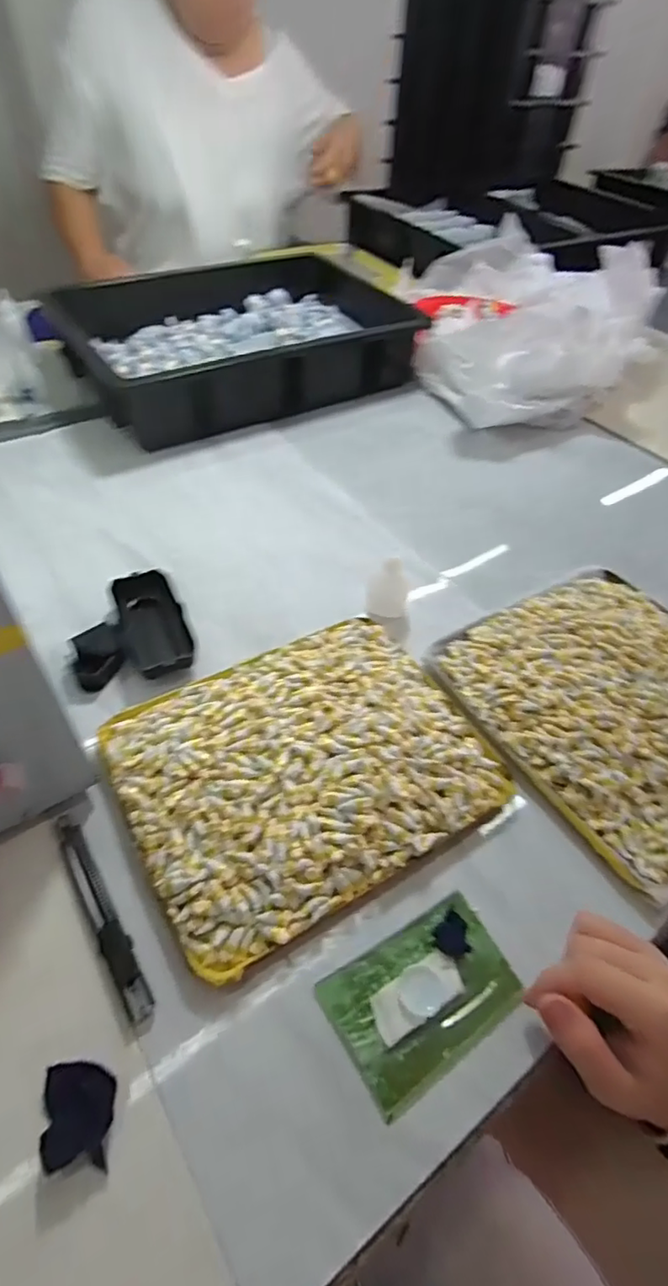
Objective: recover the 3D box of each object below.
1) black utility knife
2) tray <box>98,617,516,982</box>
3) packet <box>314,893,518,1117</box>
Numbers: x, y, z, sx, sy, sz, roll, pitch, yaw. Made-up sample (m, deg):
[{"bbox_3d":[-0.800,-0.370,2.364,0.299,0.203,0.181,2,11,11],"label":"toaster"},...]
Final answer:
[{"bbox_3d":[-0.142,0.158,0.345,0.016,0.015,0.138,-24,56,-24],"label":"black utility knife"},{"bbox_3d":[-0.020,0.076,0.402,0.240,0.025,0.198,-23,56,-23],"label":"tray"},{"bbox_3d":[0.052,0.196,0.321,0.102,0.012,0.068,-23,55,-23],"label":"packet"}]

